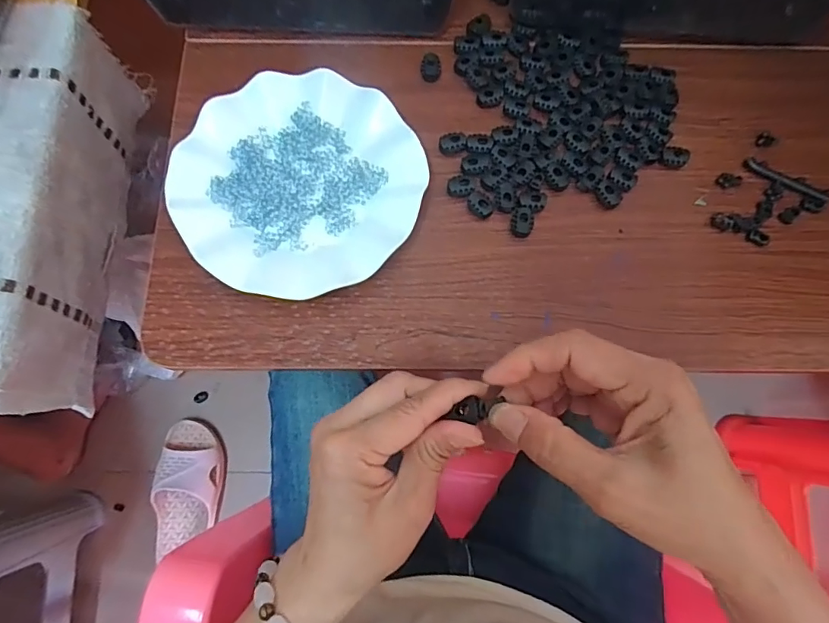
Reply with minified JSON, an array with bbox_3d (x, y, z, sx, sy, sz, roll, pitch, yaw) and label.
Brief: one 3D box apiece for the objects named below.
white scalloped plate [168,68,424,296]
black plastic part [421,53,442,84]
[{"bbox_3d":[-0.088,-0.100,0.364,0.176,0.022,0.178,0,76,-1],"label":"white scalloped plate"},{"bbox_3d":[0.014,-0.211,0.410,0.018,0.007,0.027,1,76,-1],"label":"black plastic part"}]

